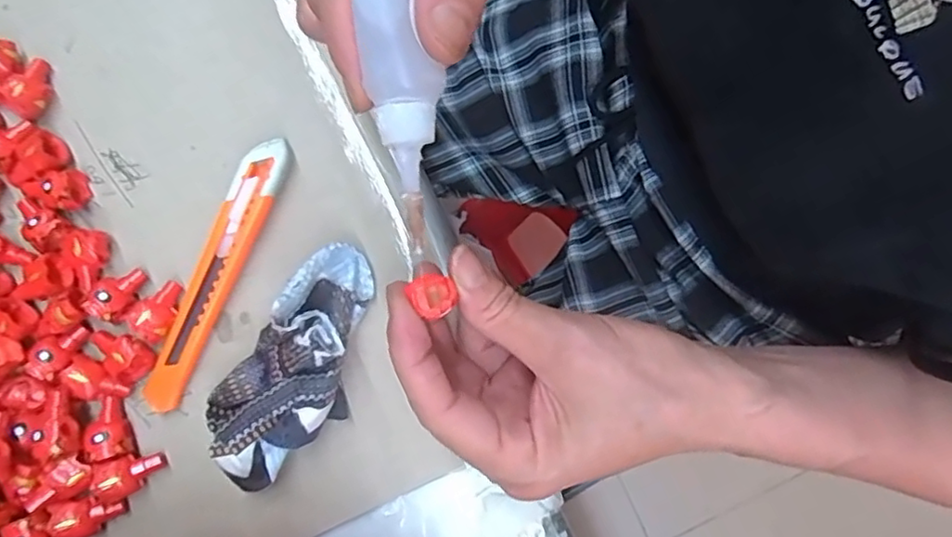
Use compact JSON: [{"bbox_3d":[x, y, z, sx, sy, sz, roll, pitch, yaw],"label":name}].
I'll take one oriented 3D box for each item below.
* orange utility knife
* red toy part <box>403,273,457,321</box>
[{"bbox_3d":[-0.109,0.000,0.256,0.018,0.008,0.118,24,80,3],"label":"orange utility knife"},{"bbox_3d":[-0.014,0.009,0.212,0.013,0.004,0.015,-29,81,-6],"label":"red toy part"}]

